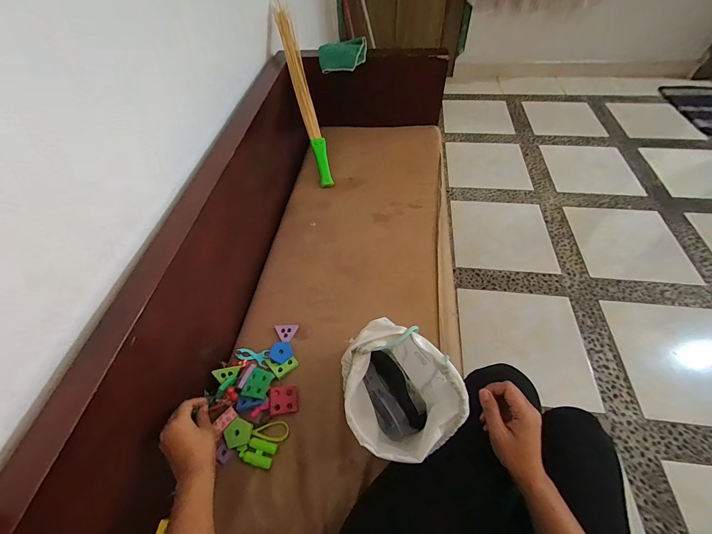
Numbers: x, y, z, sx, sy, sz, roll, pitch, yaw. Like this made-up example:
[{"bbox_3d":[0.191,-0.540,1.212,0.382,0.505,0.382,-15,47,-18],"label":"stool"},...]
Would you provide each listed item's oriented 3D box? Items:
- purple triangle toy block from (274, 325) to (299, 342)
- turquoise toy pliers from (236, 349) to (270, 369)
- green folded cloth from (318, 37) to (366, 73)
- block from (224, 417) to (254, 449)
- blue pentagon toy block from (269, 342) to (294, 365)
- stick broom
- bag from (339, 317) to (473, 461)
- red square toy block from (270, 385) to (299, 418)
[{"bbox_3d":[-0.159,0.151,0.714,0.051,0.009,0.040,-3,53,1],"label":"purple triangle toy block"},{"bbox_3d":[-0.224,0.195,0.678,0.074,0.014,0.041,1,53,4],"label":"turquoise toy pliers"},{"bbox_3d":[-0.046,-0.740,1.094,0.163,0.048,0.151,-3,53,1],"label":"green folded cloth"},{"bbox_3d":[-0.220,0.309,0.588,0.048,0.009,0.047,-25,56,-14],"label":"block"},{"bbox_3d":[-0.163,0.186,0.682,0.046,0.009,0.047,-23,55,-14],"label":"blue pentagon toy block"},{"bbox_3d":[-0.178,-0.586,1.060,0.053,0.033,0.667,-15,84,-8],"label":"stick broom"},{"bbox_3d":[0.054,0.203,0.489,0.145,0.213,0.179,-25,56,-15],"label":"bag"},{"bbox_3d":[-0.143,0.264,0.624,0.054,0.008,0.052,-5,67,-15],"label":"red square toy block"}]

